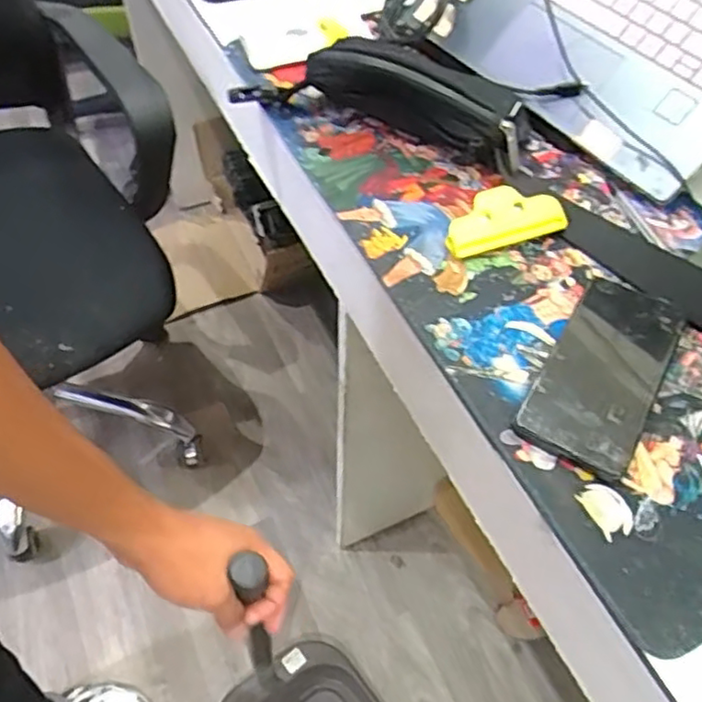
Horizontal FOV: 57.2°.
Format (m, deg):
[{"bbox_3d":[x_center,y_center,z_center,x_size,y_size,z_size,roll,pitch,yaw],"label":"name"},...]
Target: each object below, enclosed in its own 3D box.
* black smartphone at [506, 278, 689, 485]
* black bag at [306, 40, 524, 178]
[{"bbox_3d":[0.176,0.012,0.447,0.072,0.009,0.157,28,58,18],"label":"black smartphone"},{"bbox_3d":[0.051,-0.224,0.575,0.196,0.081,0.038,29,58,18],"label":"black bag"}]

